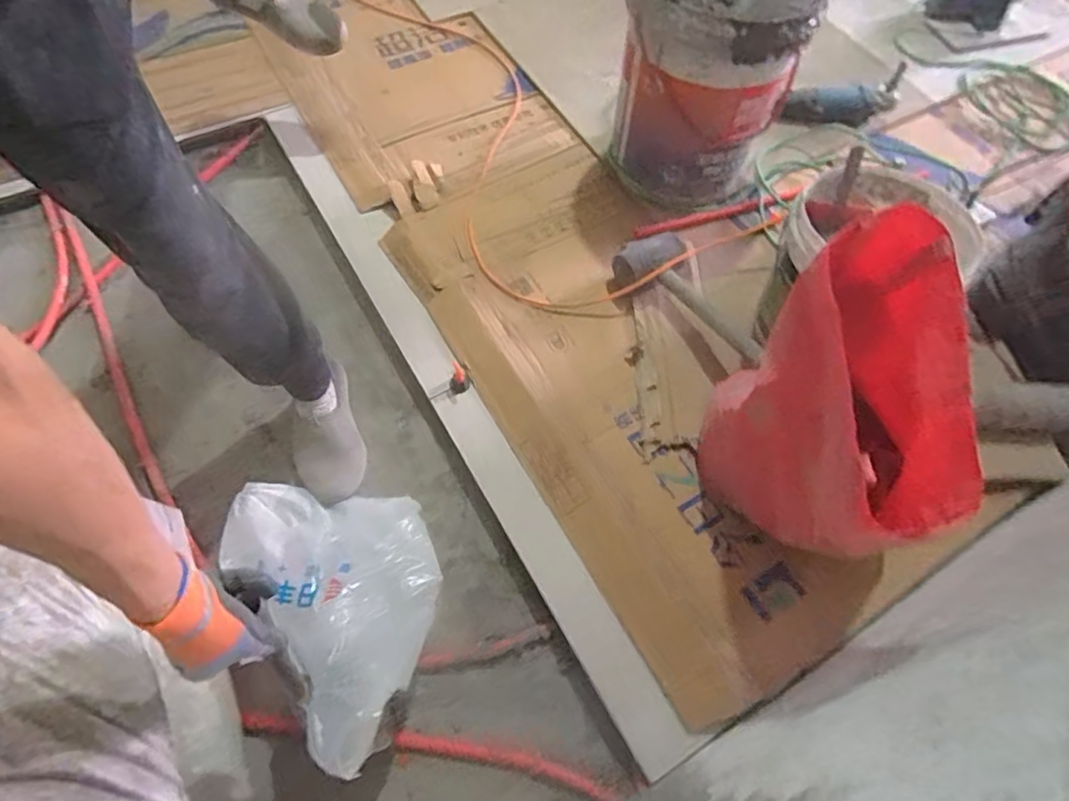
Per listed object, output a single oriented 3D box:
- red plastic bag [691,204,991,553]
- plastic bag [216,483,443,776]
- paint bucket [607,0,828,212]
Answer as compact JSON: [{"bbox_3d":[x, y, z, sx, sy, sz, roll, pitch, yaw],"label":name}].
[{"bbox_3d":[0.345,0.016,0.743,0.160,0.401,0.348,5,62,0],"label":"red plastic bag"},{"bbox_3d":[-0.260,0.223,0.766,0.250,0.145,0.390,-37,70,-20],"label":"plastic bag"},{"bbox_3d":[0.297,-0.571,1.052,0.288,0.394,0.288,18,63,7],"label":"paint bucket"}]

